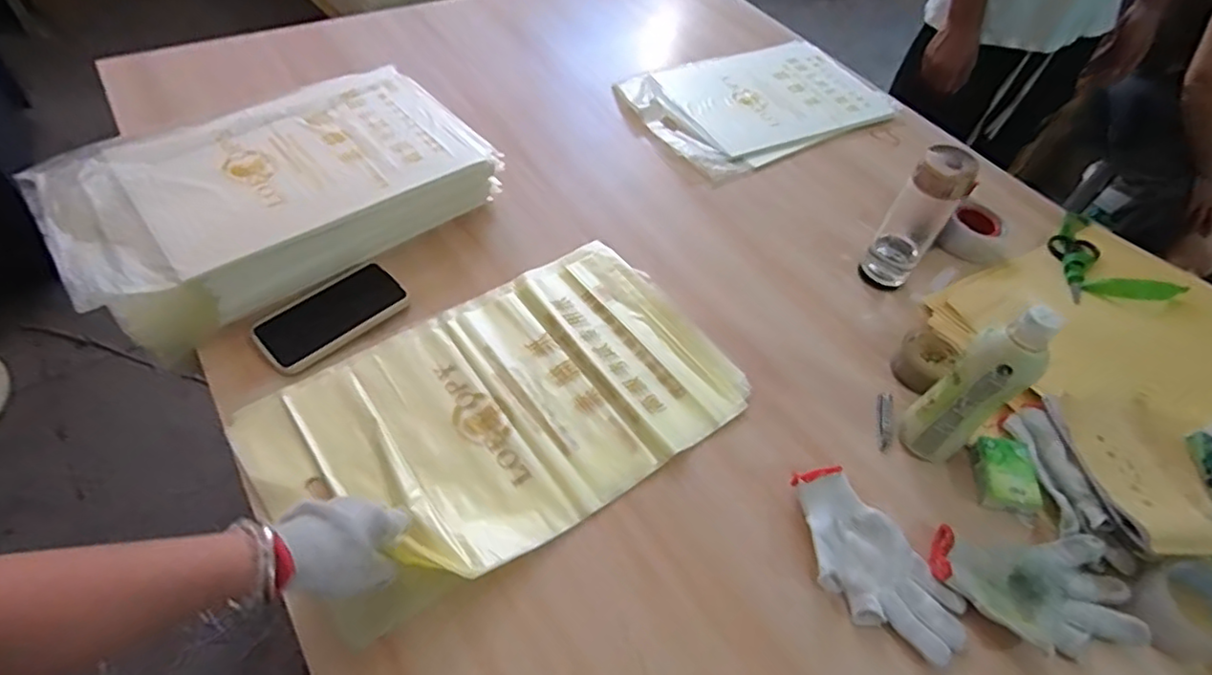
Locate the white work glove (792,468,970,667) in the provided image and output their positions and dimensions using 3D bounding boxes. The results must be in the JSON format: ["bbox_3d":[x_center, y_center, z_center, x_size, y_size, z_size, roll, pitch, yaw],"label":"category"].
[{"bbox_3d":[0.252,0.216,0.588,0.101,0.030,0.189,-26,58,-24],"label":"white work glove"}]

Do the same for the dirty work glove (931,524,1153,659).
[{"bbox_3d":[0.413,0.240,0.590,0.187,0.024,0.107,6,51,-1],"label":"dirty work glove"}]

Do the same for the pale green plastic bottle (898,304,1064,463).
[{"bbox_3d":[0.367,0.049,0.613,0.051,0.199,0.063,-35,65,-27],"label":"pale green plastic bottle"}]

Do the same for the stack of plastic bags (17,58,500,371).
[{"bbox_3d":[-0.415,-0.189,0.806,0.485,0.129,0.279,-34,65,-27],"label":"stack of plastic bags"}]

